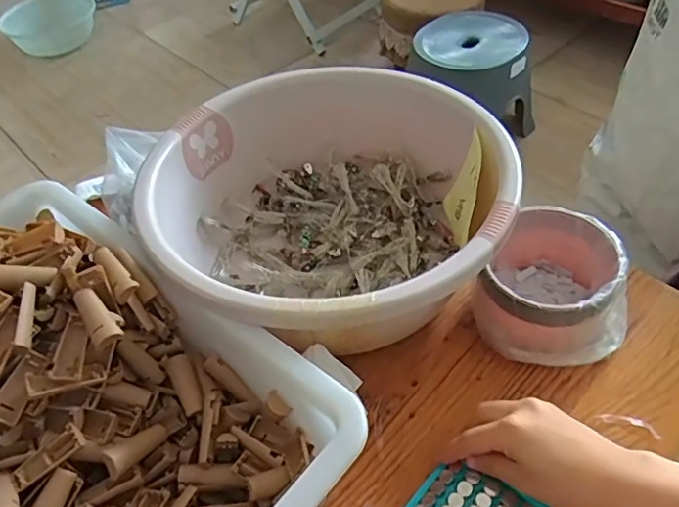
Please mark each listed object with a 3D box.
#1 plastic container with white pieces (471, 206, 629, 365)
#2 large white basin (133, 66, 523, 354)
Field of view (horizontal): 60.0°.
[{"bbox_3d":[0.193,0.032,0.524,0.122,0.079,0.121,20,52,22],"label":"plastic container with white pieces"},{"bbox_3d":[-0.010,-0.036,0.568,0.321,0.122,0.320,-2,47,3],"label":"large white basin"}]

